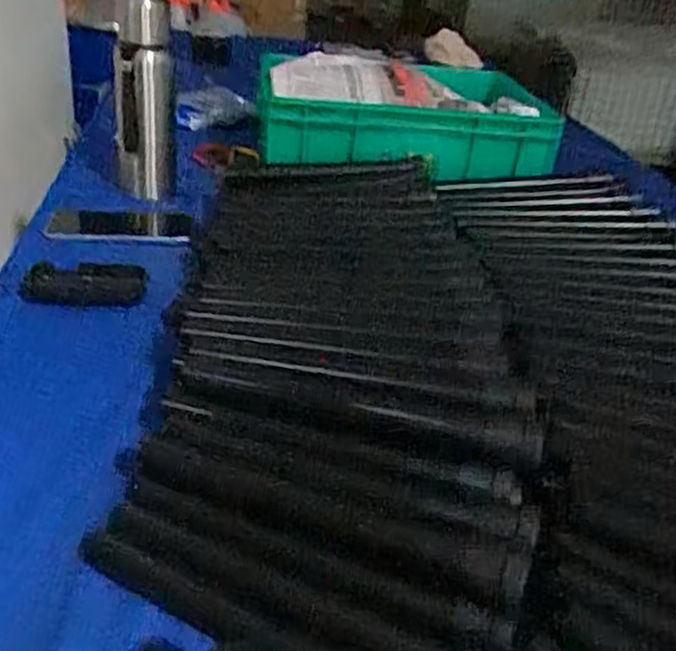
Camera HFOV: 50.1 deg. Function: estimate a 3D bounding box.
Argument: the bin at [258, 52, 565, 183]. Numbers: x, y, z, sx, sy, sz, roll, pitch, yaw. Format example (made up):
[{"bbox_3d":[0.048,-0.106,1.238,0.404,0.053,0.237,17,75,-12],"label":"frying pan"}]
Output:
[{"bbox_3d":[0.094,-0.296,1.024,0.397,0.120,0.306,5,29,-4],"label":"bin"}]

